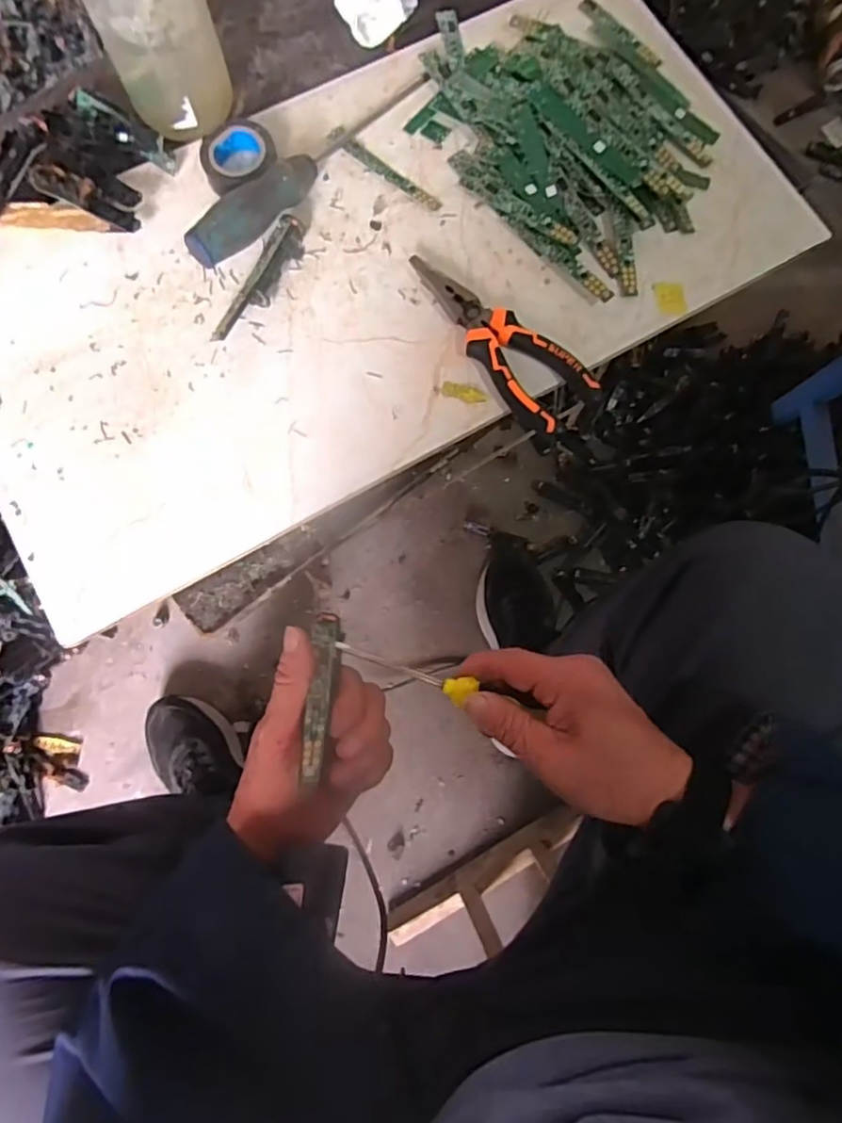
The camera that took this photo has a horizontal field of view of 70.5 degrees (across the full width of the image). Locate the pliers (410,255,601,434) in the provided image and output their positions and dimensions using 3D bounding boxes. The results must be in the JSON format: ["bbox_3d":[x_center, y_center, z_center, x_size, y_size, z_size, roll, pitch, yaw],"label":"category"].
[{"bbox_3d":[0.054,-0.154,0.405,0.052,0.016,0.150,-38,80,-8],"label":"pliers"}]

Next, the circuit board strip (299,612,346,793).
[{"bbox_3d":[-0.056,0.071,0.332,0.017,0.009,0.100,1,47,-1],"label":"circuit board strip"}]

